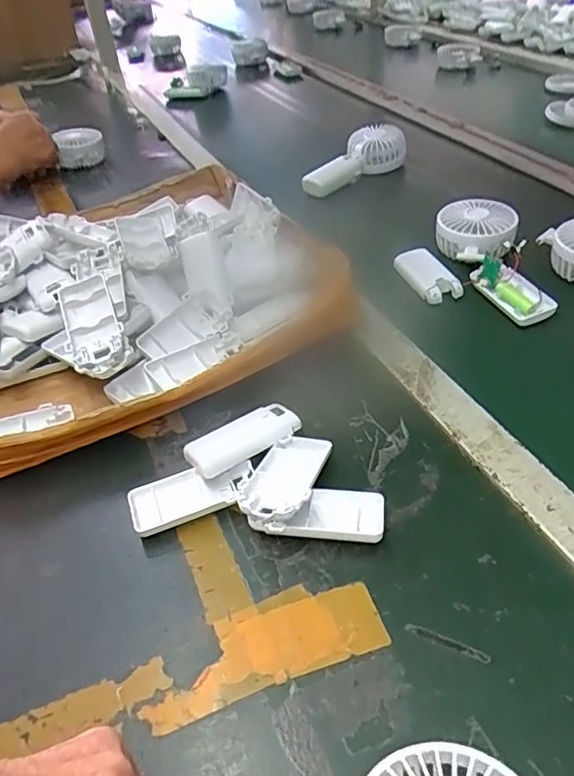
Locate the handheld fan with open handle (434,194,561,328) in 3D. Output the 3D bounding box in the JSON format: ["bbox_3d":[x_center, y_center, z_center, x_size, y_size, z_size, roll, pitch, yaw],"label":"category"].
[{"bbox_3d":[0.232,-0.136,0.622,0.078,0.040,0.184,-13,56,-6],"label":"handheld fan with open handle"}]

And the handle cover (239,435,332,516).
[{"bbox_3d":[0.000,0.065,0.425,0.049,0.014,0.091,11,30,20],"label":"handle cover"}]

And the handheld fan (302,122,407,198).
[{"bbox_3d":[0.096,-0.340,0.860,0.167,0.056,0.054,-29,45,-3],"label":"handheld fan"}]

